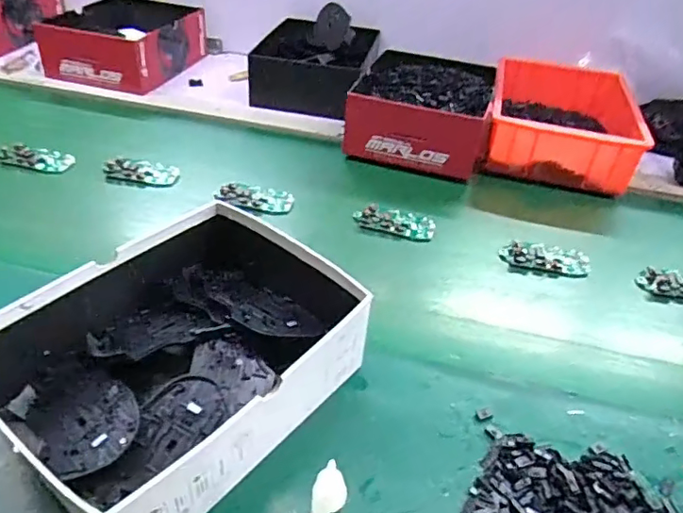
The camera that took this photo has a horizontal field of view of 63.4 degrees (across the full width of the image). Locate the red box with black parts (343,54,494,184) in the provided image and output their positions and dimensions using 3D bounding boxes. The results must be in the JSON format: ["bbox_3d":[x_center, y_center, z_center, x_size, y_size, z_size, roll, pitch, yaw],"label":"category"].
[{"bbox_3d":[0.122,-0.225,0.838,0.195,0.086,0.238,12,40,9],"label":"red box with black parts"}]

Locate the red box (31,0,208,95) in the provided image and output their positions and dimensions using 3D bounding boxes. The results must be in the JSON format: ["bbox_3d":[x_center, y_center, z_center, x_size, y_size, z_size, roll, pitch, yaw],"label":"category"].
[{"bbox_3d":[-0.387,-0.390,0.983,0.216,0.081,0.240,14,41,11],"label":"red box"}]

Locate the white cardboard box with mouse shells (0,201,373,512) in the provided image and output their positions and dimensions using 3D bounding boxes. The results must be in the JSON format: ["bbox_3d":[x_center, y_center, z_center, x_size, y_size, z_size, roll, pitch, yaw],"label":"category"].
[{"bbox_3d":[-0.125,0.078,0.437,0.199,0.091,0.247,30,46,27],"label":"white cardboard box with mouse shells"}]

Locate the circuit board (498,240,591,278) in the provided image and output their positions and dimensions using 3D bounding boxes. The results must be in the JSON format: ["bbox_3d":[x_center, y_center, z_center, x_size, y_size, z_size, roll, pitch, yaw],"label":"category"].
[{"bbox_3d":[0.235,0.001,0.639,0.098,0.017,0.045,8,40,4],"label":"circuit board"}]

